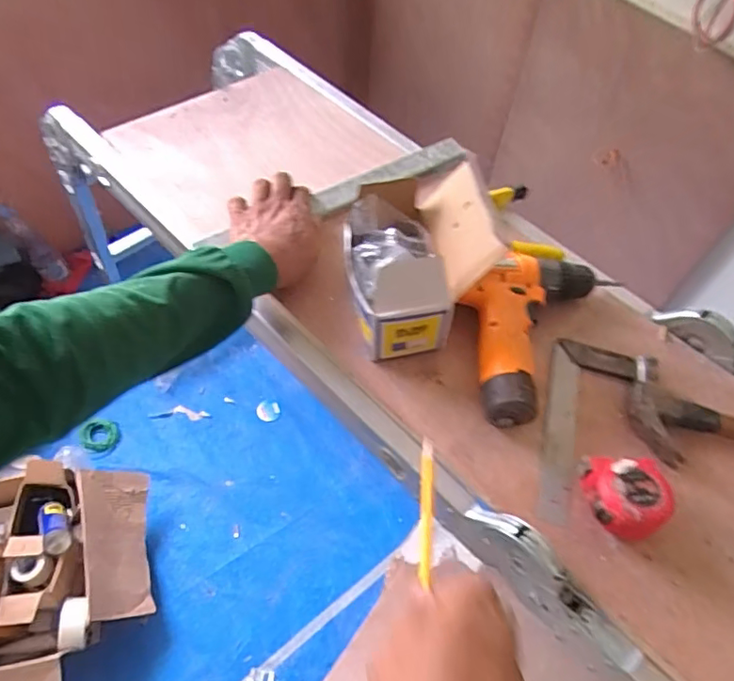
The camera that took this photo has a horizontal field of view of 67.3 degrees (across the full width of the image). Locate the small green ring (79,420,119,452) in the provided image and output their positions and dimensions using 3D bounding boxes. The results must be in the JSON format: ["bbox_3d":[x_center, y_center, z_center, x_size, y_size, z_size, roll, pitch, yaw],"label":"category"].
[{"bbox_3d":[-0.740,0.267,1.522,0.101,0.022,0.093,6,62,-11],"label":"small green ring"}]

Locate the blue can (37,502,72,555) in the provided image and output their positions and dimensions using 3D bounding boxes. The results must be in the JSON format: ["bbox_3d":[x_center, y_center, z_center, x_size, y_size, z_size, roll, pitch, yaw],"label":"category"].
[{"bbox_3d":[-0.665,0.398,1.172,0.055,0.055,0.151,-31,30,-22],"label":"blue can"}]

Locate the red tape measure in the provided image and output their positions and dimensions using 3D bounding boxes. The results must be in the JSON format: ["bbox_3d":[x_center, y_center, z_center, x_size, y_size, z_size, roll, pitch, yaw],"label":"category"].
[{"bbox_3d":[0.222,0.133,0.470,0.069,0.046,0.063,7,56,1],"label":"red tape measure"}]

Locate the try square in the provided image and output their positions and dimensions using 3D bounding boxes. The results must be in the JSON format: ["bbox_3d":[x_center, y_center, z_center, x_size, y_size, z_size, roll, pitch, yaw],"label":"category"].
[{"bbox_3d":[0.215,0.083,0.524,0.086,0.021,0.196,14,56,6],"label":"try square"}]

